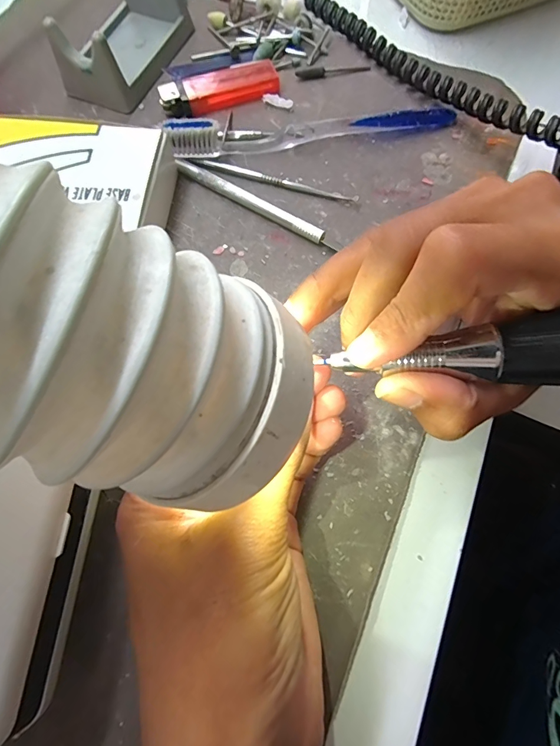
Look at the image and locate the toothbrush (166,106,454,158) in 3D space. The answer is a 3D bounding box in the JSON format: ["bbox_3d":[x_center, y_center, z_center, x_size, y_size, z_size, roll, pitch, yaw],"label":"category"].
[{"bbox_3d":[0.022,-0.155,0.247,0.178,0.024,0.021,-13,72,-3],"label":"toothbrush"}]

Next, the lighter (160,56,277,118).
[{"bbox_3d":[-0.040,-0.190,0.265,0.078,0.010,0.024,-17,72,-5],"label":"lighter"}]

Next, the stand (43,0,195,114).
[{"bbox_3d":[-0.105,-0.231,0.268,0.058,0.041,0.096,18,73,7],"label":"stand"}]

